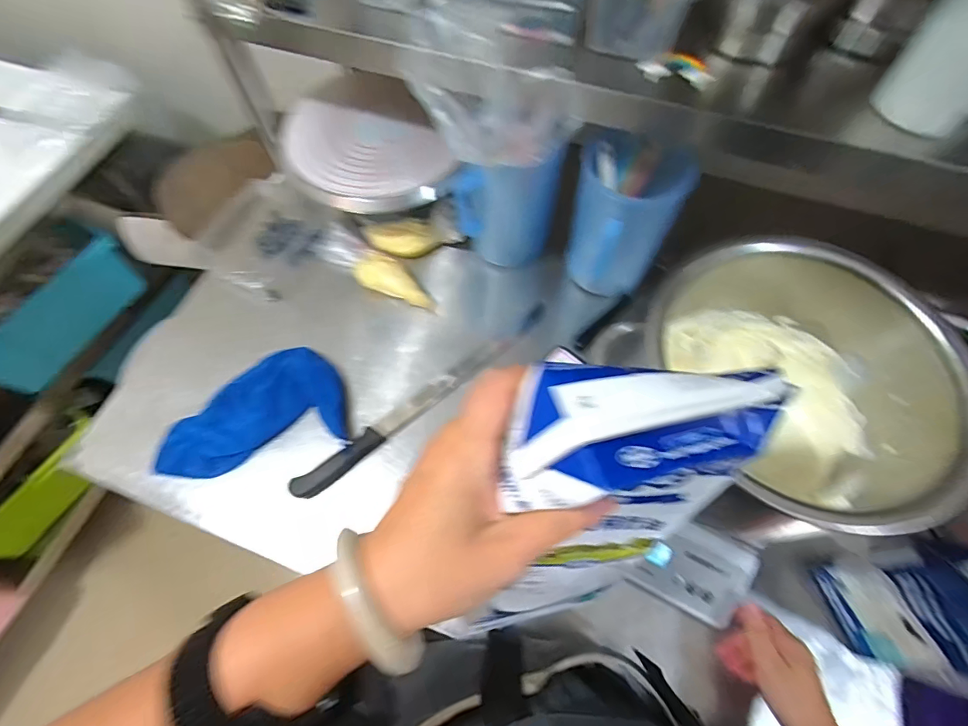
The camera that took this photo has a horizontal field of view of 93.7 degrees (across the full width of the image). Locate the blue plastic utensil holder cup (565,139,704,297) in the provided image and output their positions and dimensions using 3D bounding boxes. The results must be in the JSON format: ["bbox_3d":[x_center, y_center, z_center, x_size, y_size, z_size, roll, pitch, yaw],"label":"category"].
[{"bbox_3d":[0.185,-0.192,0.613,0.125,0.179,0.118,-1,64,2],"label":"blue plastic utensil holder cup"}]

